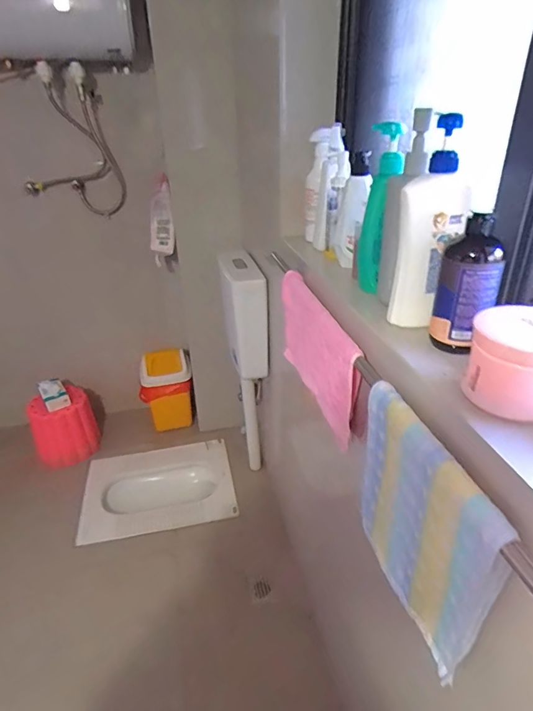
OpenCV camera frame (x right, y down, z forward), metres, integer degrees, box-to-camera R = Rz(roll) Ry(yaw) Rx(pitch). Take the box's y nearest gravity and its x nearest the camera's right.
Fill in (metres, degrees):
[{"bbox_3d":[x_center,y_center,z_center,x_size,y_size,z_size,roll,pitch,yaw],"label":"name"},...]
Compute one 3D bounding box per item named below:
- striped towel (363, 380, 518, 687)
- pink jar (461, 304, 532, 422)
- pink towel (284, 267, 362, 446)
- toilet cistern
[{"bbox_3d":[0.175,0.191,0.516,0.039,0.227,0.249,-8,31,-11],"label":"striped towel"},{"bbox_3d":[0.262,0.005,0.450,0.100,0.085,0.090,20,37,32],"label":"pink jar"},{"bbox_3d":[0.095,-0.007,0.821,0.061,0.181,0.378,-5,31,-6],"label":"pink towel"},{"bbox_3d":[-0.079,-0.138,1.475,0.122,0.327,0.306,-6,31,-8],"label":"toilet cistern"}]

